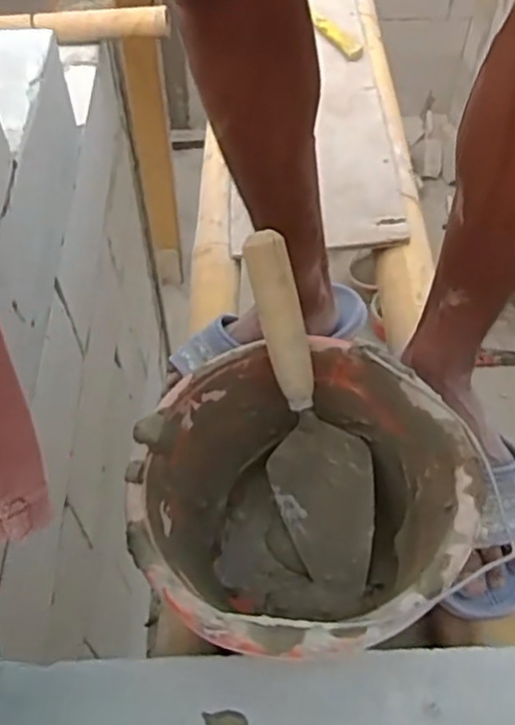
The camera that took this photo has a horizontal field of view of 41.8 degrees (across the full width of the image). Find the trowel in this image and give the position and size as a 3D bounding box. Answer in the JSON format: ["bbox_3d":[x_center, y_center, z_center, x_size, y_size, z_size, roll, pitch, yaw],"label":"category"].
[{"bbox_3d":[0.042,0.042,0.539,0.074,0.288,0.050,-16,16,-10],"label":"trowel"}]

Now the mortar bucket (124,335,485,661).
[{"bbox_3d":[0.029,0.123,0.531,0.231,0.163,0.231,-1,53,1],"label":"mortar bucket"}]

